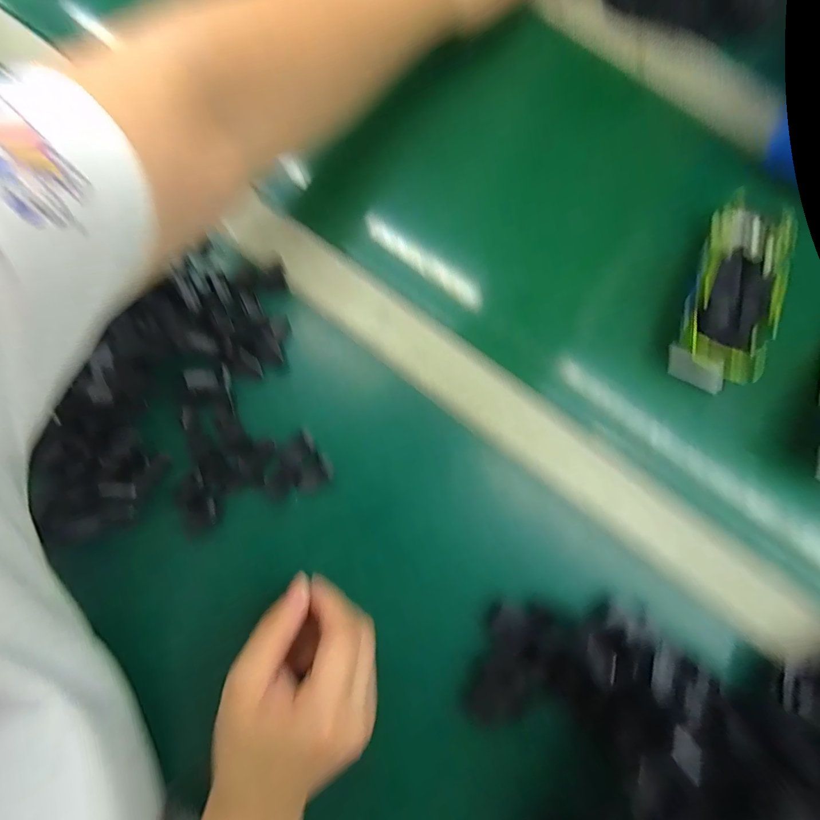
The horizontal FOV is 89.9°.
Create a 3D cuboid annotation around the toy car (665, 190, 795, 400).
[{"bbox_3d":[0.235,-0.087,0.300,0.063,0.029,0.141,29,79,4],"label":"toy car"}]

